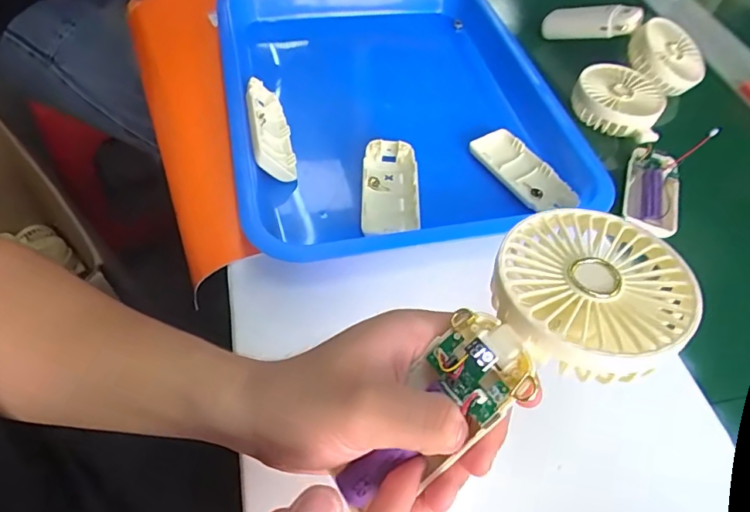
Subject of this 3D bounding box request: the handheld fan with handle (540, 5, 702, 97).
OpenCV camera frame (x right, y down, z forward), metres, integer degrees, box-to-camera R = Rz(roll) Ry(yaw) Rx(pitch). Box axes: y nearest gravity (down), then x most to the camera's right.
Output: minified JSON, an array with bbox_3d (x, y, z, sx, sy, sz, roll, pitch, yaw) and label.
[{"bbox_3d":[0.294,-0.258,0.582,0.082,0.056,0.176,-30,63,-26],"label":"handheld fan with handle"}]

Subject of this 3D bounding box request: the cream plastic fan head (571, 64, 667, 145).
[{"bbox_3d":[0.257,-0.166,0.528,0.093,0.034,0.091,20,54,7],"label":"cream plastic fan head"}]

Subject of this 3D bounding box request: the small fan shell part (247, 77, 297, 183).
[{"bbox_3d":[-0.096,-0.110,0.437,0.022,0.052,0.101,-28,51,18],"label":"small fan shell part"}]

